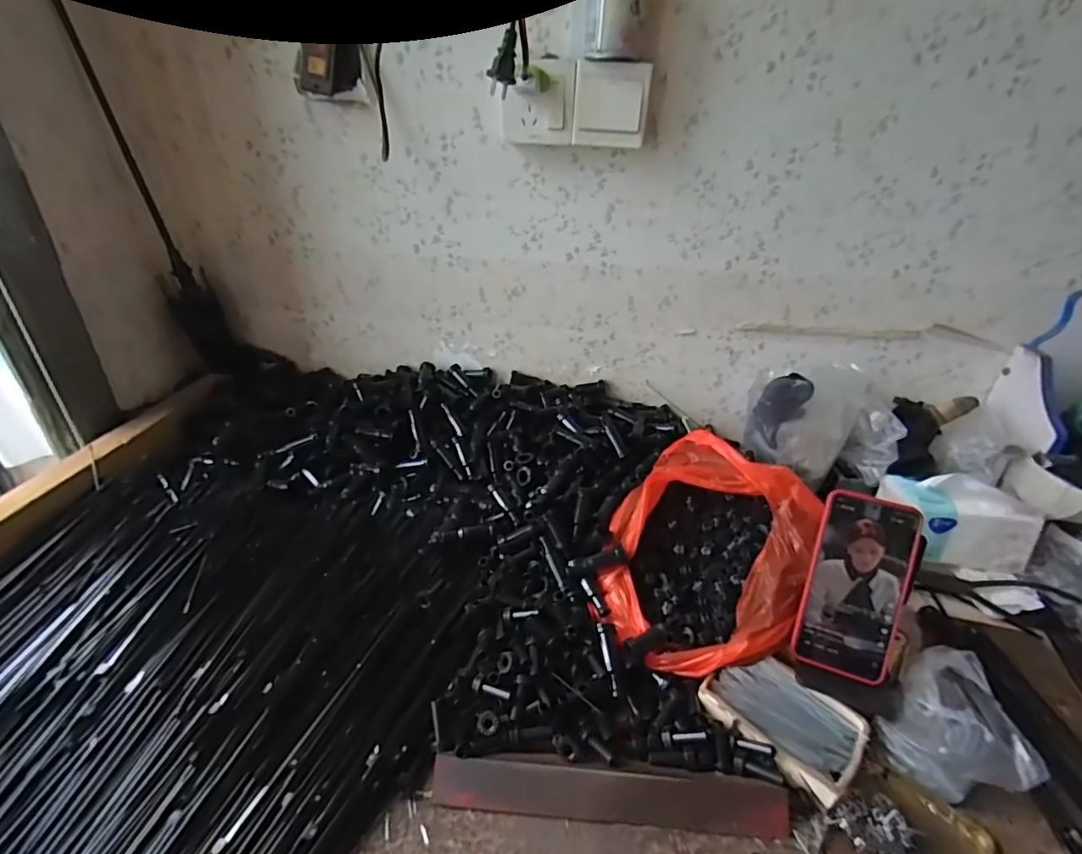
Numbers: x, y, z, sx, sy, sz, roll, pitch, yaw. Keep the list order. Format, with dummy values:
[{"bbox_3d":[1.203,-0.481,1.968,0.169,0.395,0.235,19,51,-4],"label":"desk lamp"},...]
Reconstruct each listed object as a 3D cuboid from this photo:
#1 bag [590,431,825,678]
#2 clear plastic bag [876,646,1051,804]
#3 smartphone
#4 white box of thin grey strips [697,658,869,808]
[{"bbox_3d":[0.172,0.130,0.546,0.201,0.140,0.244,18,34,25],"label":"bag"},{"bbox_3d":[0.370,0.268,0.451,0.113,0.060,0.108,-16,35,-29],"label":"clear plastic bag"},{"bbox_3d":[0.290,0.145,0.469,0.078,0.162,0.014,13,0,17],"label":"smartphone"},{"bbox_3d":[0.218,0.263,0.464,0.123,0.025,0.085,27,38,35],"label":"white box of thin grey strips"}]

